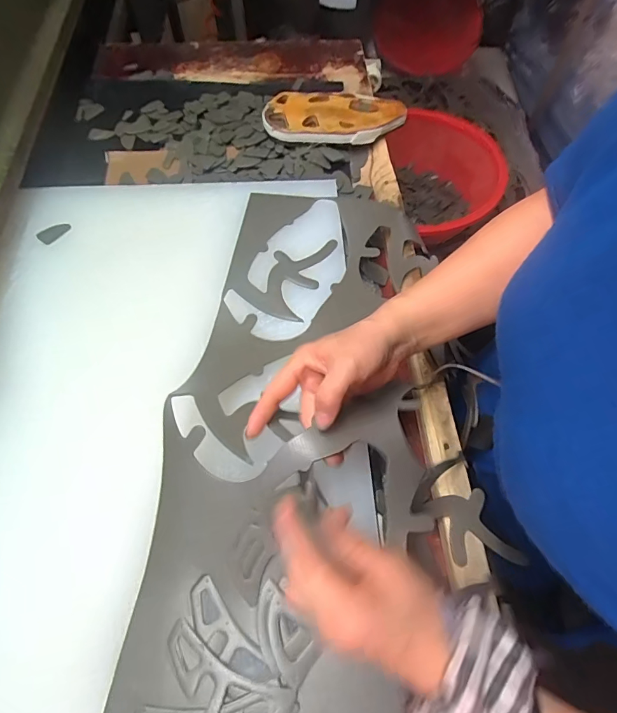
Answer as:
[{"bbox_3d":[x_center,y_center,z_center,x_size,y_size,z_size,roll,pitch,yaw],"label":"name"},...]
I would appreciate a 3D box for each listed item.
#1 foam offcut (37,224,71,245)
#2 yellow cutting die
[{"bbox_3d":[-0.298,-0.146,0.497,0.037,0.004,0.020,-39,85,-18],"label":"foam offcut"},{"bbox_3d":[0.040,-0.368,0.649,0.213,0.032,0.105,-6,62,-11],"label":"yellow cutting die"}]

